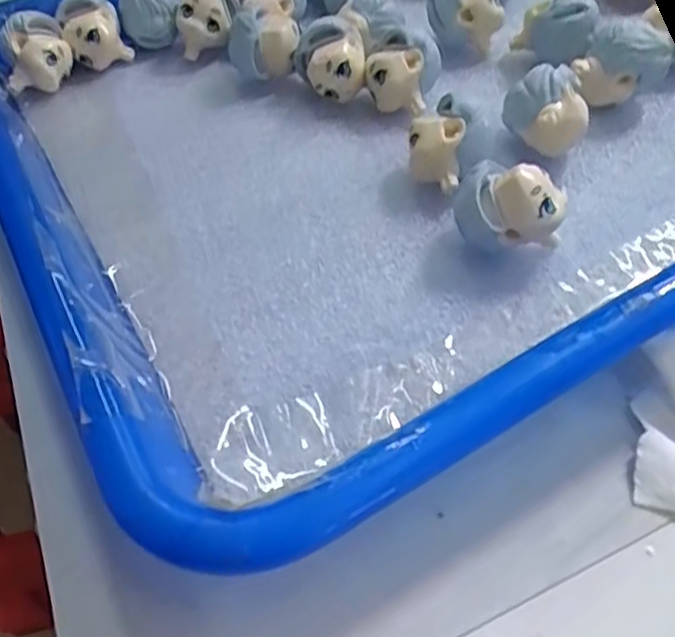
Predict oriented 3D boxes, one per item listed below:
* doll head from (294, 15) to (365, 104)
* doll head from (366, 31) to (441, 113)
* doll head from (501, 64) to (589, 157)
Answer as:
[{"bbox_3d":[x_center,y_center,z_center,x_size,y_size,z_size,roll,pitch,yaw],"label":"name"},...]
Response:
[{"bbox_3d":[-0.003,-0.088,0.231,0.023,0.024,0.021,-8,50,-1],"label":"doll head"},{"bbox_3d":[0.022,-0.082,0.225,0.022,0.022,0.021,-3,50,3],"label":"doll head"},{"bbox_3d":[0.063,-0.061,0.205,0.024,0.023,0.021,7,51,12],"label":"doll head"}]

